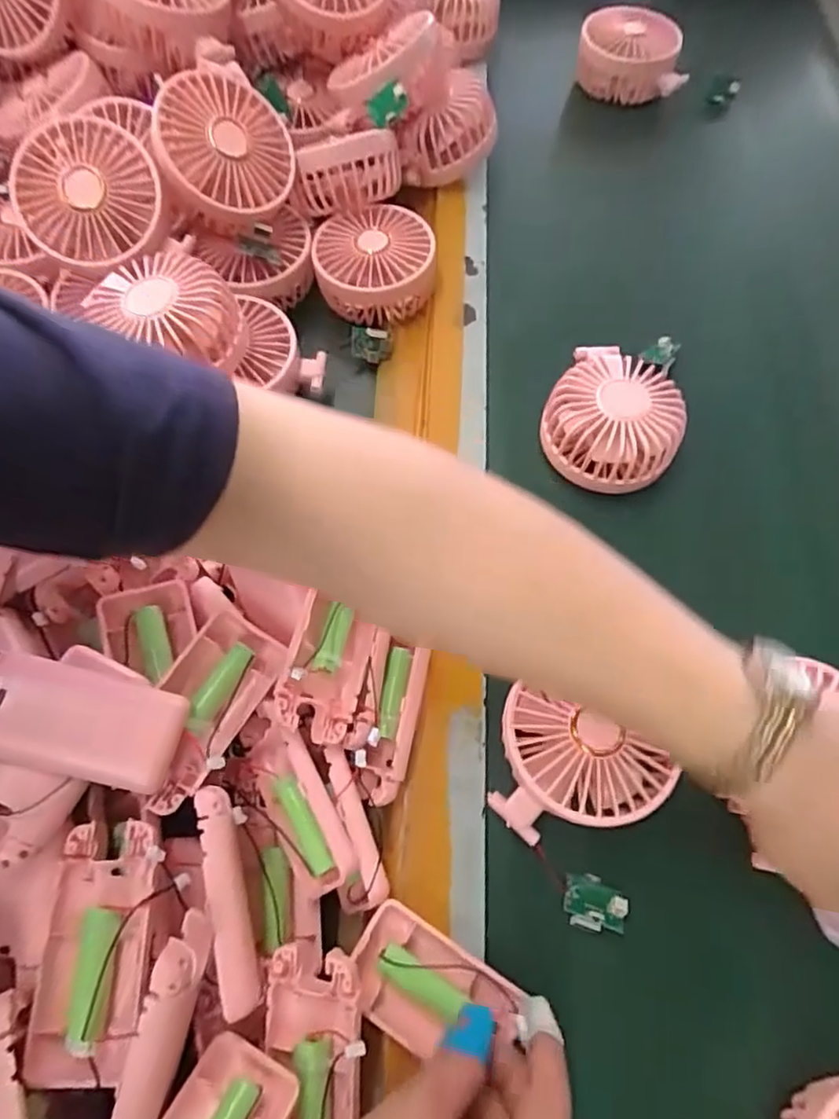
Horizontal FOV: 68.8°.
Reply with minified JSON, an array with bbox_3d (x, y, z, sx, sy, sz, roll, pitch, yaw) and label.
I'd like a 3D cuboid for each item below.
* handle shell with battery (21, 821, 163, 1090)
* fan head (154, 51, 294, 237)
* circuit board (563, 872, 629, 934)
[{"bbox_3d":[-0.139,0.166,0.264,0.044,0.019,0.093,2,66,0],"label":"handle shell with battery"},{"bbox_3d":[-0.134,-0.275,0.419,0.092,0.043,0.092,-12,97,-25],"label":"fan head"},{"bbox_3d":[0.087,0.173,0.308,0.030,0.013,0.023,12,67,5],"label":"circuit board"}]

